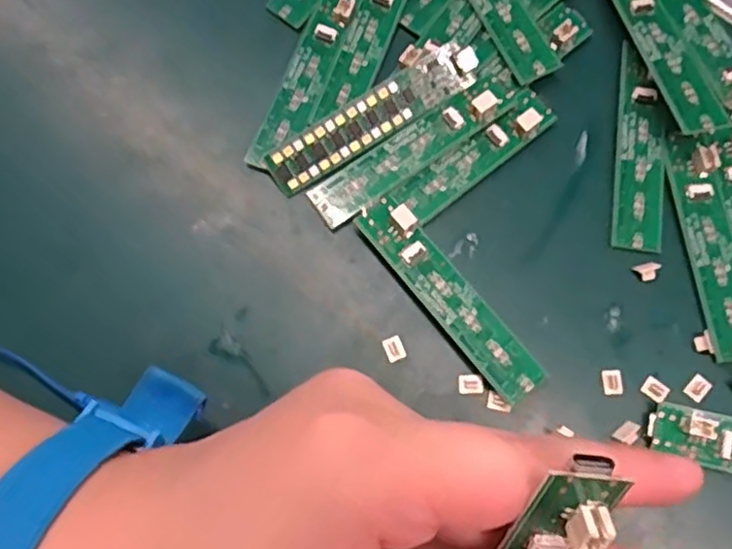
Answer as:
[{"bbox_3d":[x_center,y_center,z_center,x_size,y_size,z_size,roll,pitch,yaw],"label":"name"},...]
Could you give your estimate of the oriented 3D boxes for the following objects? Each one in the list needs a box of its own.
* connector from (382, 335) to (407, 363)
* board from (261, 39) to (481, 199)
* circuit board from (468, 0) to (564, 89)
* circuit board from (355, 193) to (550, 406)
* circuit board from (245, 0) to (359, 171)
[{"bbox_3d":[0.010,0.025,0.224,0.007,0.004,0.009,-25,76,-6],"label":"connector"},{"bbox_3d":[0.003,-0.057,0.239,0.083,0.007,0.017,-33,104,-2],"label":"board"},{"bbox_3d":[0.048,-0.111,0.254,0.018,0.010,0.082,-26,77,-6],"label":"circuit board"},{"bbox_3d":[0.028,0.007,0.224,0.016,0.014,0.083,-38,78,-8],"label":"circuit board"},{"bbox_3d":[-0.022,-0.077,0.250,0.016,0.004,0.082,22,77,6],"label":"circuit board"}]

